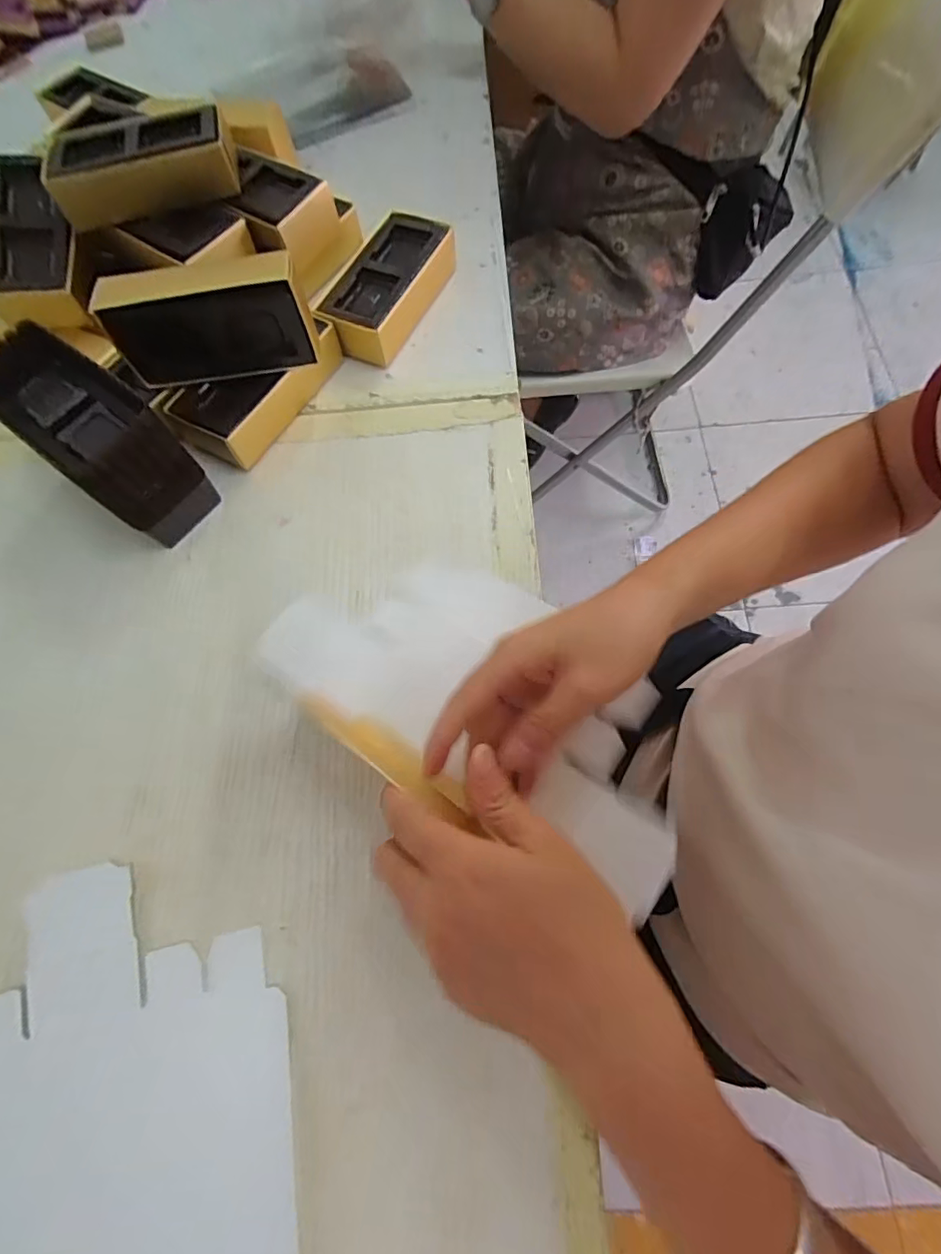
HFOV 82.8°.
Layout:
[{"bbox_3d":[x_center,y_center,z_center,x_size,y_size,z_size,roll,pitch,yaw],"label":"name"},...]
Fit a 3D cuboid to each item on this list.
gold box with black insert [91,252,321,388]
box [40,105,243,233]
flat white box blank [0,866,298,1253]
[{"bbox_3d":[-0.158,-0.190,0.331,0.115,0.057,0.030,-9,69,1],"label":"gold box with black insert"},{"bbox_3d":[-0.215,-0.310,0.356,0.115,0.031,0.056,-12,69,-2],"label":"box"},{"bbox_3d":[-0.170,0.233,0.231,0.183,0.009,0.229,-12,69,-2],"label":"flat white box blank"}]

